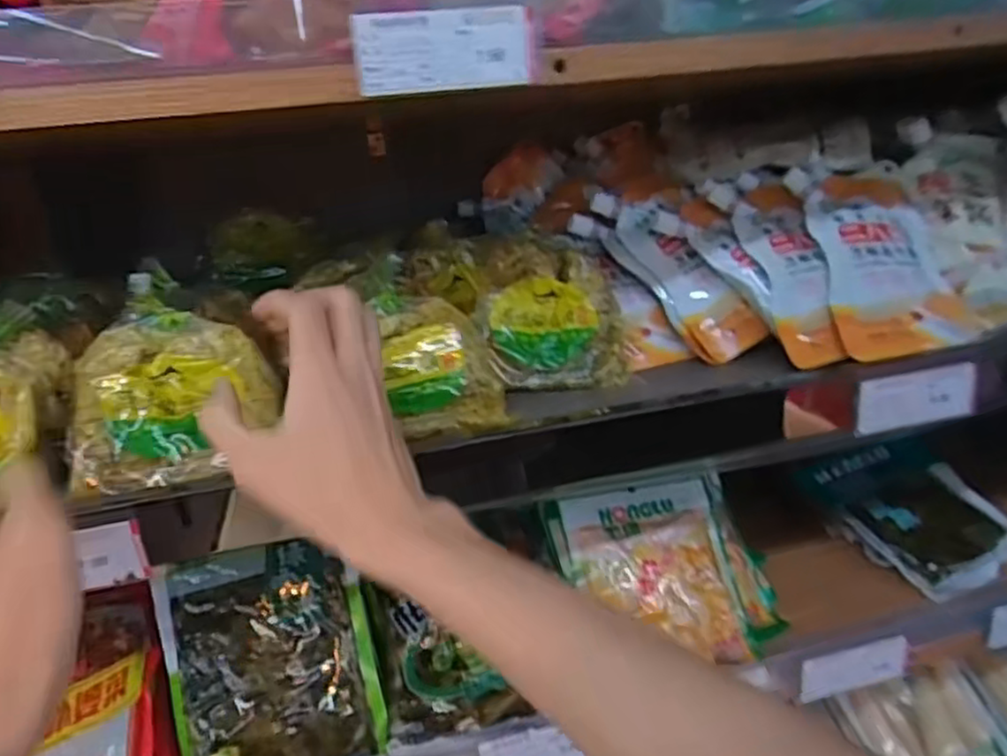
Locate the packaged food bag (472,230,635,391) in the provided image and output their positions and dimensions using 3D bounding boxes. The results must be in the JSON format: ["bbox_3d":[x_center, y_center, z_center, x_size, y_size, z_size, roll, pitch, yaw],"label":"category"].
[{"bbox_3d":[0.038,-0.054,0.560,0.111,0.108,0.056,0,18,20],"label":"packaged food bag"}]

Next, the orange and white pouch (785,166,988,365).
[{"bbox_3d":[0.307,-0.093,0.579,0.111,0.045,0.204,1,57,-4],"label":"orange and white pouch"}]

